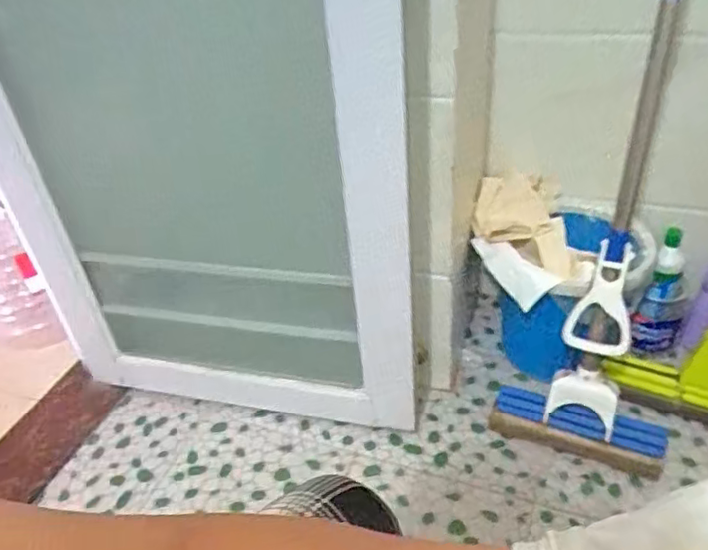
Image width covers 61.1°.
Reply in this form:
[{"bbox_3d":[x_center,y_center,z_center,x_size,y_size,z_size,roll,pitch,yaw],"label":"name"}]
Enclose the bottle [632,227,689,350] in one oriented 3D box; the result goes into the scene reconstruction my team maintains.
[{"bbox_3d":[0.556,0.042,1.076,0.074,0.235,0.080,19,43,29],"label":"bottle"}]

